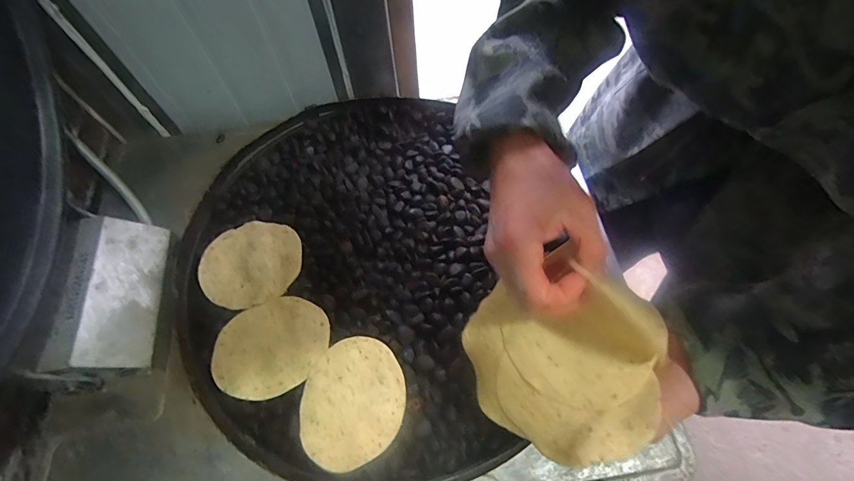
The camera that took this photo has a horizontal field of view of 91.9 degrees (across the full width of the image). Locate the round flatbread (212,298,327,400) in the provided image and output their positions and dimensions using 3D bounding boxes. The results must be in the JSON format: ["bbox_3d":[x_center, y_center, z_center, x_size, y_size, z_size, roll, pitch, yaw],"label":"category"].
[{"bbox_3d":[-0.190,0.127,0.503,0.138,0.011,0.113,-17,68,-5],"label":"round flatbread"}]

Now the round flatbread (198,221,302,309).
[{"bbox_3d":[-0.239,0.030,0.562,0.130,0.009,0.117,-10,68,-2],"label":"round flatbread"}]

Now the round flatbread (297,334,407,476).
[{"bbox_3d":[-0.086,0.184,0.476,0.125,0.012,0.127,1,59,-1],"label":"round flatbread"}]

